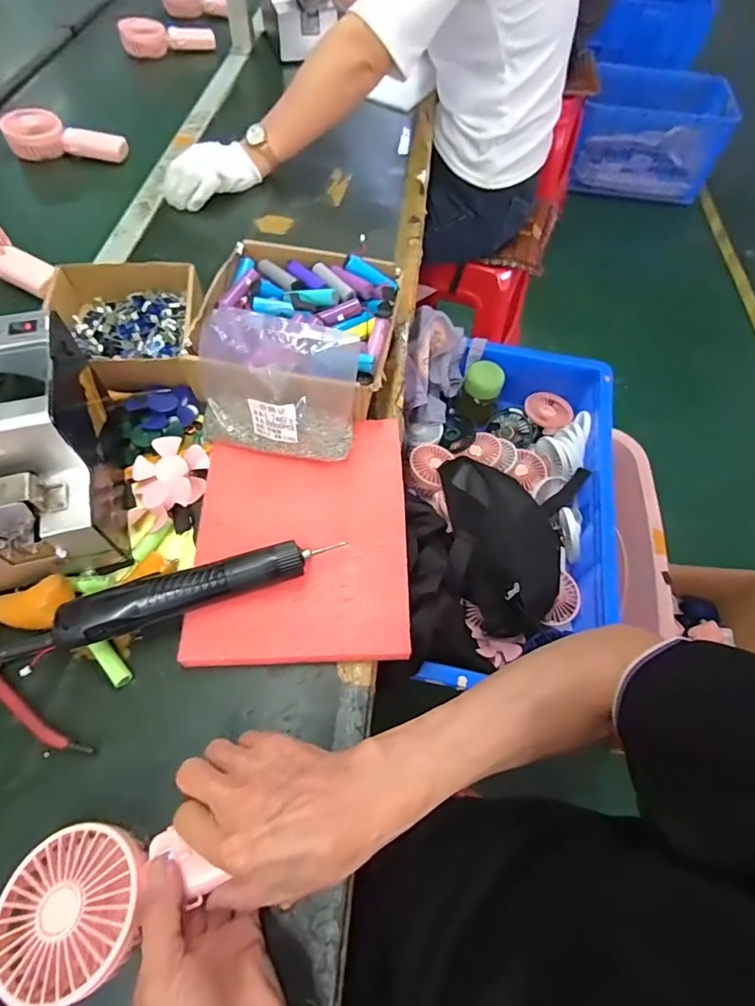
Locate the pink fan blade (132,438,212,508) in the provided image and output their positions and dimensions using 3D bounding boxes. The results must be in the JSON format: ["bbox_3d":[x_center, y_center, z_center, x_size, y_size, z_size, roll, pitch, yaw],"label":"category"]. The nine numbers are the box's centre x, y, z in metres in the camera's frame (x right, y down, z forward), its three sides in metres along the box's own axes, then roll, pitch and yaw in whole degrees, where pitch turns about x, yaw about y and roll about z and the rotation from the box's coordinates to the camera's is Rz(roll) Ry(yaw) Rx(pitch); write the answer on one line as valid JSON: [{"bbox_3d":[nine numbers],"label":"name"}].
[{"bbox_3d":[-0.206,-0.030,0.493,0.073,0.021,0.079,1,60,-2],"label":"pink fan blade"}]

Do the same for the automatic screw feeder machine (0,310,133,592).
[{"bbox_3d":[-0.315,-0.041,0.424,0.129,0.143,0.179,-13,62,-10],"label":"automatic screw feeder machine"}]

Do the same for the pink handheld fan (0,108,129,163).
[{"bbox_3d":[-0.501,-0.586,0.784,0.170,0.054,0.070,13,61,5],"label":"pink handheld fan"}]

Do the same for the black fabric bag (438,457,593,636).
[{"bbox_3d":[0.192,0.048,0.705,0.219,0.096,0.269,10,60,3],"label":"black fabric bag"}]

